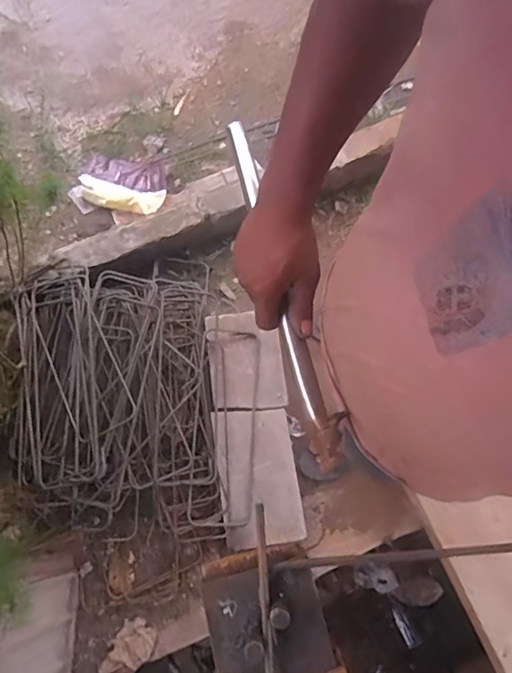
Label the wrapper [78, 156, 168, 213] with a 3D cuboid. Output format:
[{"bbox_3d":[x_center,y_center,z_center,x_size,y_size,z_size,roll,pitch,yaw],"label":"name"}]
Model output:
[{"bbox_3d":[-0.415,-0.475,1.513,0.258,0.062,0.213,2,74,2],"label":"wrapper"}]

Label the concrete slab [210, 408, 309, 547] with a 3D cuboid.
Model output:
[{"bbox_3d":[0.007,0.353,1.226,0.194,0.057,0.331,-9,74,-1],"label":"concrete slab"}]

